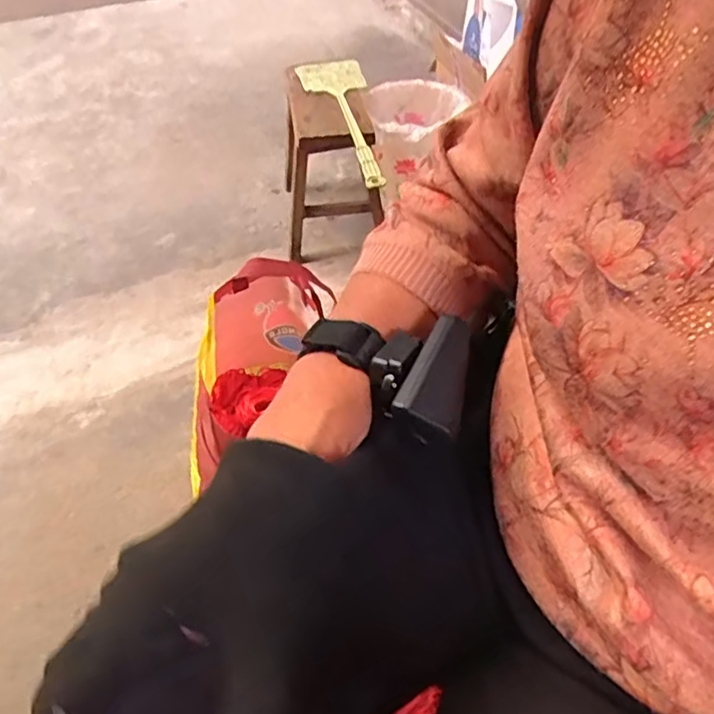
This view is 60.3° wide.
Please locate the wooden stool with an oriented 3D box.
[{"bbox_3d":[-0.056,-0.383,1.267,0.197,0.321,0.284,-7,48,-2],"label":"wooden stool"}]

